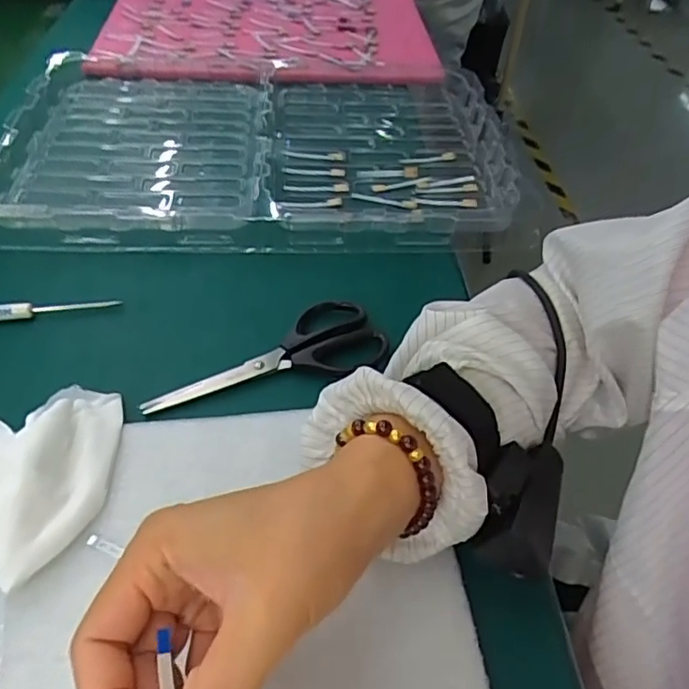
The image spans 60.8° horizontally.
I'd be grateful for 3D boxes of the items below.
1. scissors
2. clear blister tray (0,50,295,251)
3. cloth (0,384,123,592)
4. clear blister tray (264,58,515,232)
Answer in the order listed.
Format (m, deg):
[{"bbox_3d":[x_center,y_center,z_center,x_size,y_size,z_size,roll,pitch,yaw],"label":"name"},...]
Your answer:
[{"bbox_3d":[-0.055,0.005,0.403,0.162,0.013,0.065,-12,50,-15],"label":"scissors"},{"bbox_3d":[-0.195,-0.209,0.577,0.247,0.034,0.333,-1,48,-5],"label":"clear blister tray"},{"bbox_3d":[-0.168,0.065,0.313,0.074,0.027,0.114,0,48,-4],"label":"cloth"},{"bbox_3d":[0.038,-0.209,0.578,0.215,0.029,0.287,-1,47,-4],"label":"clear blister tray"}]

